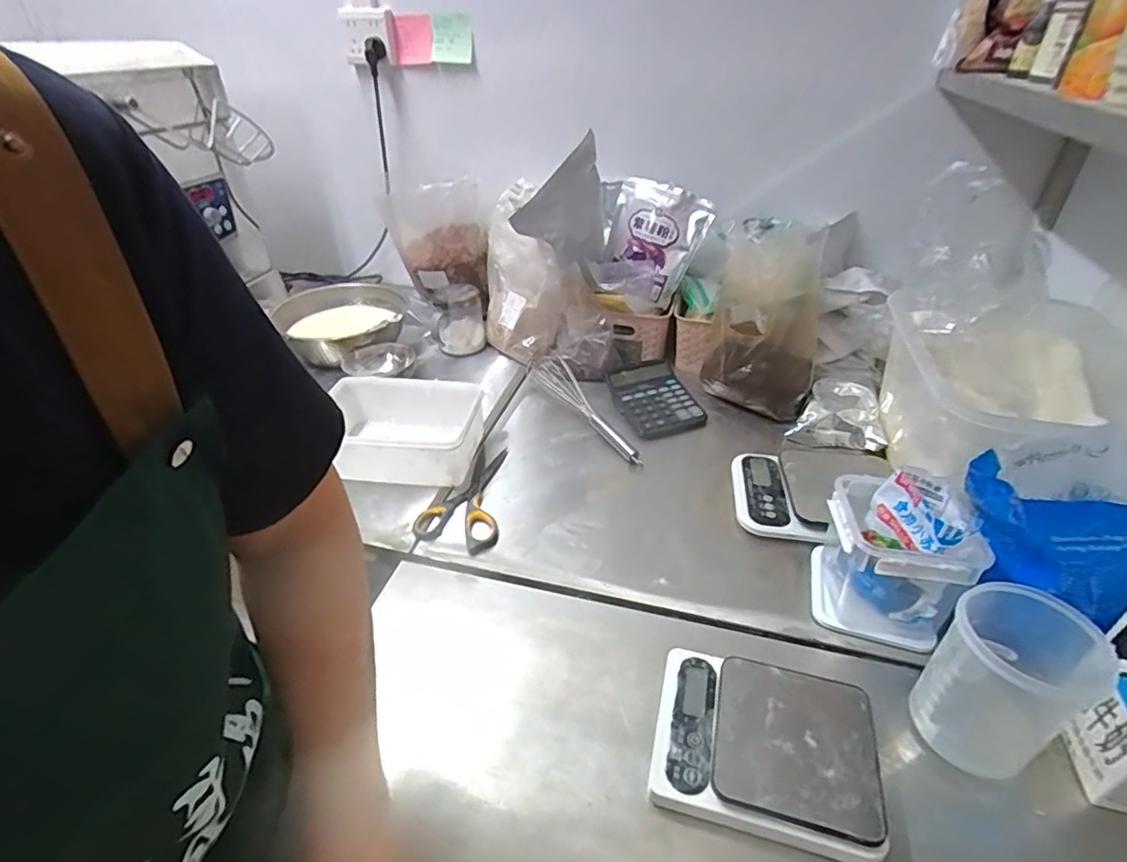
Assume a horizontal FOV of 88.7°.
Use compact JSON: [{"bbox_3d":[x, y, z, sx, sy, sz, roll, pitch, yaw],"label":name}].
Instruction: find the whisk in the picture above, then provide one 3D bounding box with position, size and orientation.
[{"bbox_3d":[0.030,-0.045,0.905,0.044,0.049,0.295,-21,40,-25],"label":"whisk"}]

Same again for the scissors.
[{"bbox_3d":[-0.107,0.081,0.753,0.103,0.016,0.188,12,38,17],"label":"scissors"}]

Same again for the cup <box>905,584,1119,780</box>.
[{"bbox_3d":[0.357,0.206,0.473,0.099,0.140,0.093,0,36,0],"label":"cup"}]

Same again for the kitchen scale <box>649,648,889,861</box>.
[{"bbox_3d":[0.165,0.258,0.483,0.171,0.039,0.138,8,37,12],"label":"kitchen scale"}]

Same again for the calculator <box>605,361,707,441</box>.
[{"bbox_3d":[0.145,-0.052,0.923,0.118,0.036,0.151,-13,38,-16],"label":"calculator"}]

